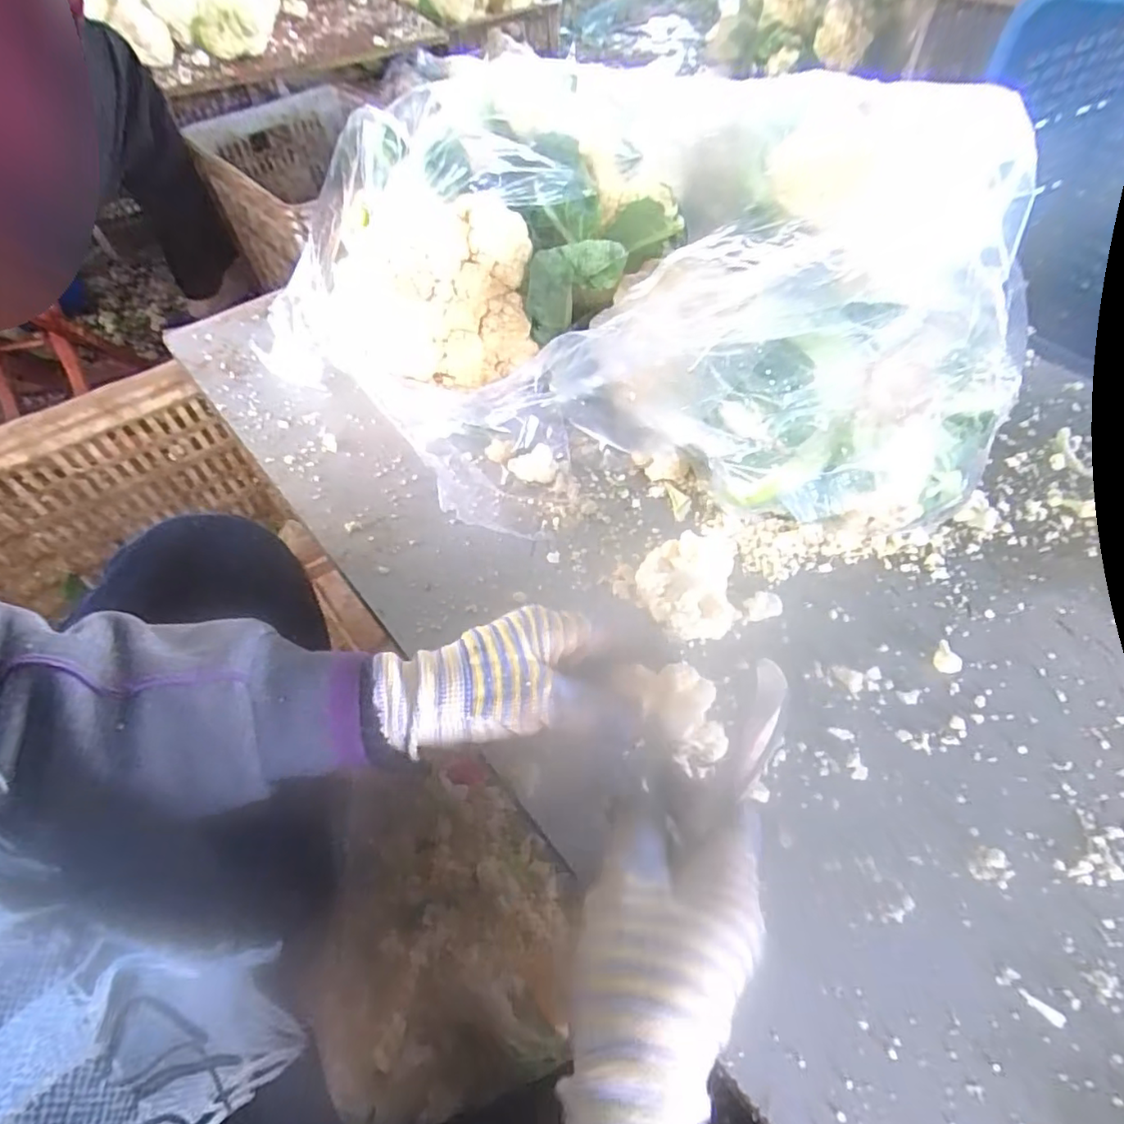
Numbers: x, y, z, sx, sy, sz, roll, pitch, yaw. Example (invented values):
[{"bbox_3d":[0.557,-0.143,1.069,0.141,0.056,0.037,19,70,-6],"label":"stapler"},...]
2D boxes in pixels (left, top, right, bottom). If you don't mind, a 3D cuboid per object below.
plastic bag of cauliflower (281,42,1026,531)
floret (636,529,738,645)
[{"bbox_3d":[0.018,-0.184,0.443,0.544,0.183,0.280,13,54,12],"label":"plastic bag of cauliflower"},{"bbox_3d":[0.077,0.018,0.372,0.059,0.044,0.061,2,53,4],"label":"floret"}]

